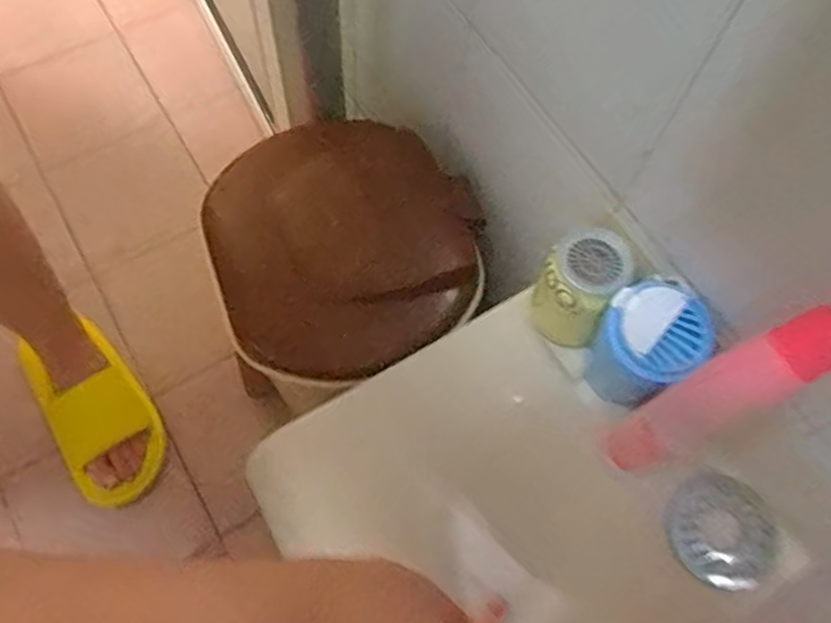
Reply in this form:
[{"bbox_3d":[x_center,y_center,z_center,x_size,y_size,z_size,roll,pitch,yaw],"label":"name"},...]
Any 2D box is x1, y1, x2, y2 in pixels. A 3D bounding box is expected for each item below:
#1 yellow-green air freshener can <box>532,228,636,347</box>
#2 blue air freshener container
[{"bbox_3d":[0.127,-0.022,0.535,0.058,0.097,0.063,1,66,-3],"label":"yellow-green air freshener can"},{"bbox_3d":[0.167,0.029,0.514,0.072,0.111,0.058,36,69,12],"label":"blue air freshener container"}]

